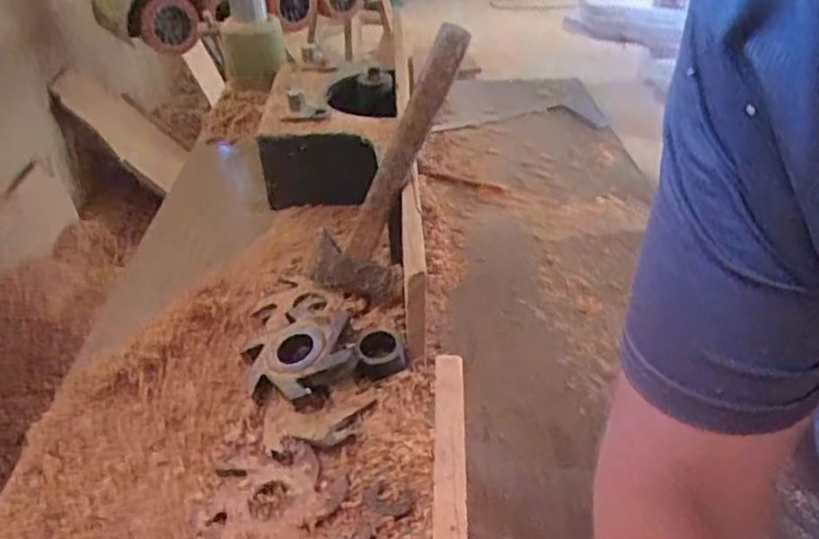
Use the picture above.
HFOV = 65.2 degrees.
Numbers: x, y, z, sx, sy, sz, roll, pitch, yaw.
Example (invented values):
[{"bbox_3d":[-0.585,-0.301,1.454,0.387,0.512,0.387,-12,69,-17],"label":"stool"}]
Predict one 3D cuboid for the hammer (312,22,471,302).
[{"bbox_3d":[-0.013,-0.104,0.637,0.072,0.281,0.047,33,13,35],"label":"hammer"}]

